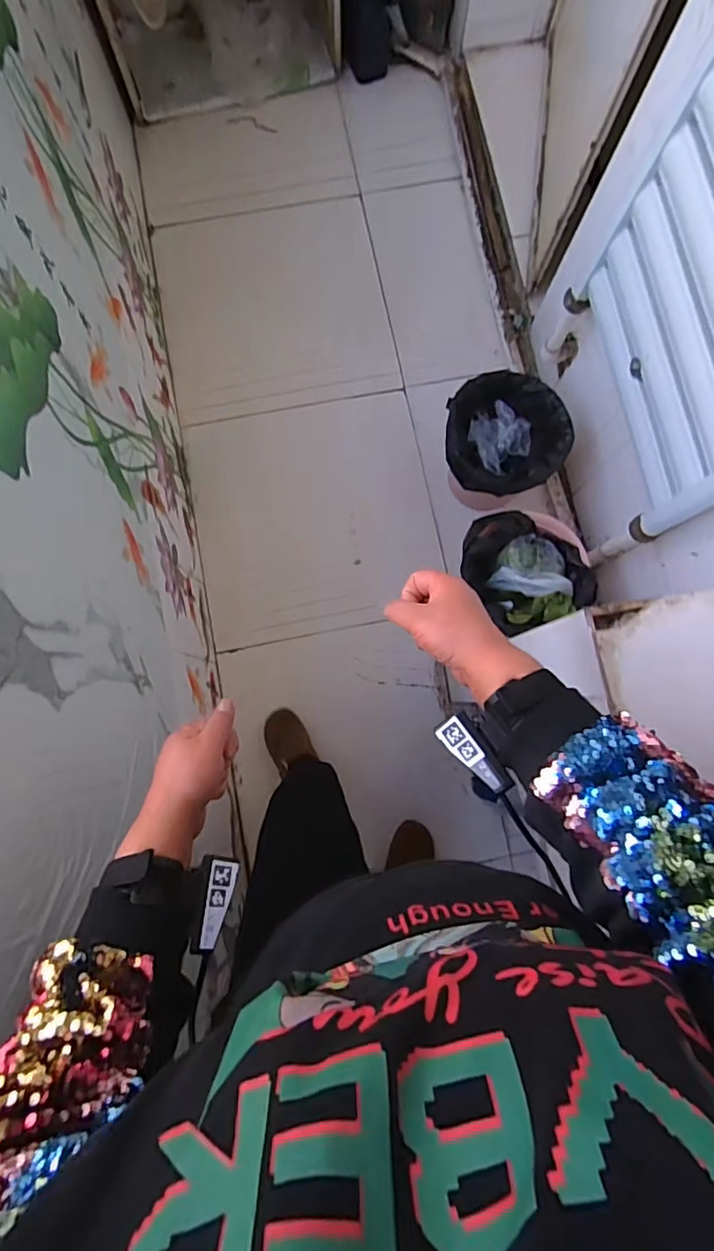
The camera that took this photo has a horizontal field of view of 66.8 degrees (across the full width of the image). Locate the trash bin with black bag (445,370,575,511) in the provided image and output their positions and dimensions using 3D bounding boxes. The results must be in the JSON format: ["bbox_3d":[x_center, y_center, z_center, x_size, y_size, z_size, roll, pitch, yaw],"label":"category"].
[{"bbox_3d":[0.319,-0.410,1.292,0.270,0.270,0.261,0,82,-1],"label":"trash bin with black bag"}]

